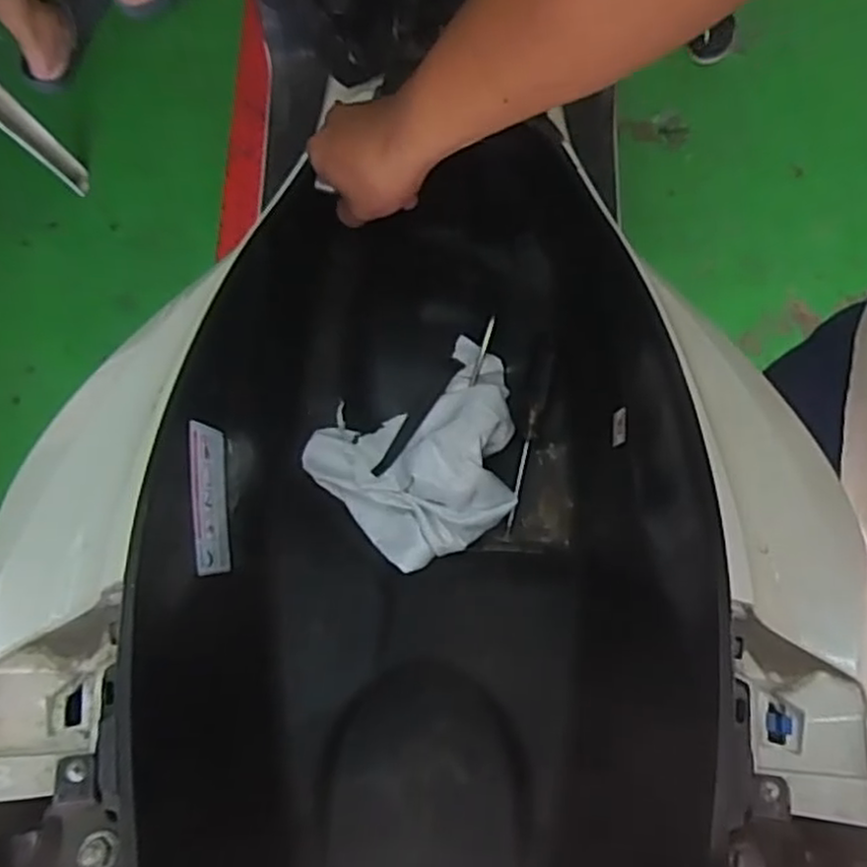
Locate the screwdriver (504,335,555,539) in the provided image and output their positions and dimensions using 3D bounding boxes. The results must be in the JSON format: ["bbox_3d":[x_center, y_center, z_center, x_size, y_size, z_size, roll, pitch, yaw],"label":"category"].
[{"bbox_3d":[0.089,-0.001,0.634,0.022,0.026,0.184,10,77,2],"label":"screwdriver"}]

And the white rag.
[{"bbox_3d":[-0.003,0.017,0.604,0.190,0.066,0.159,-29,79,-7],"label":"white rag"}]

